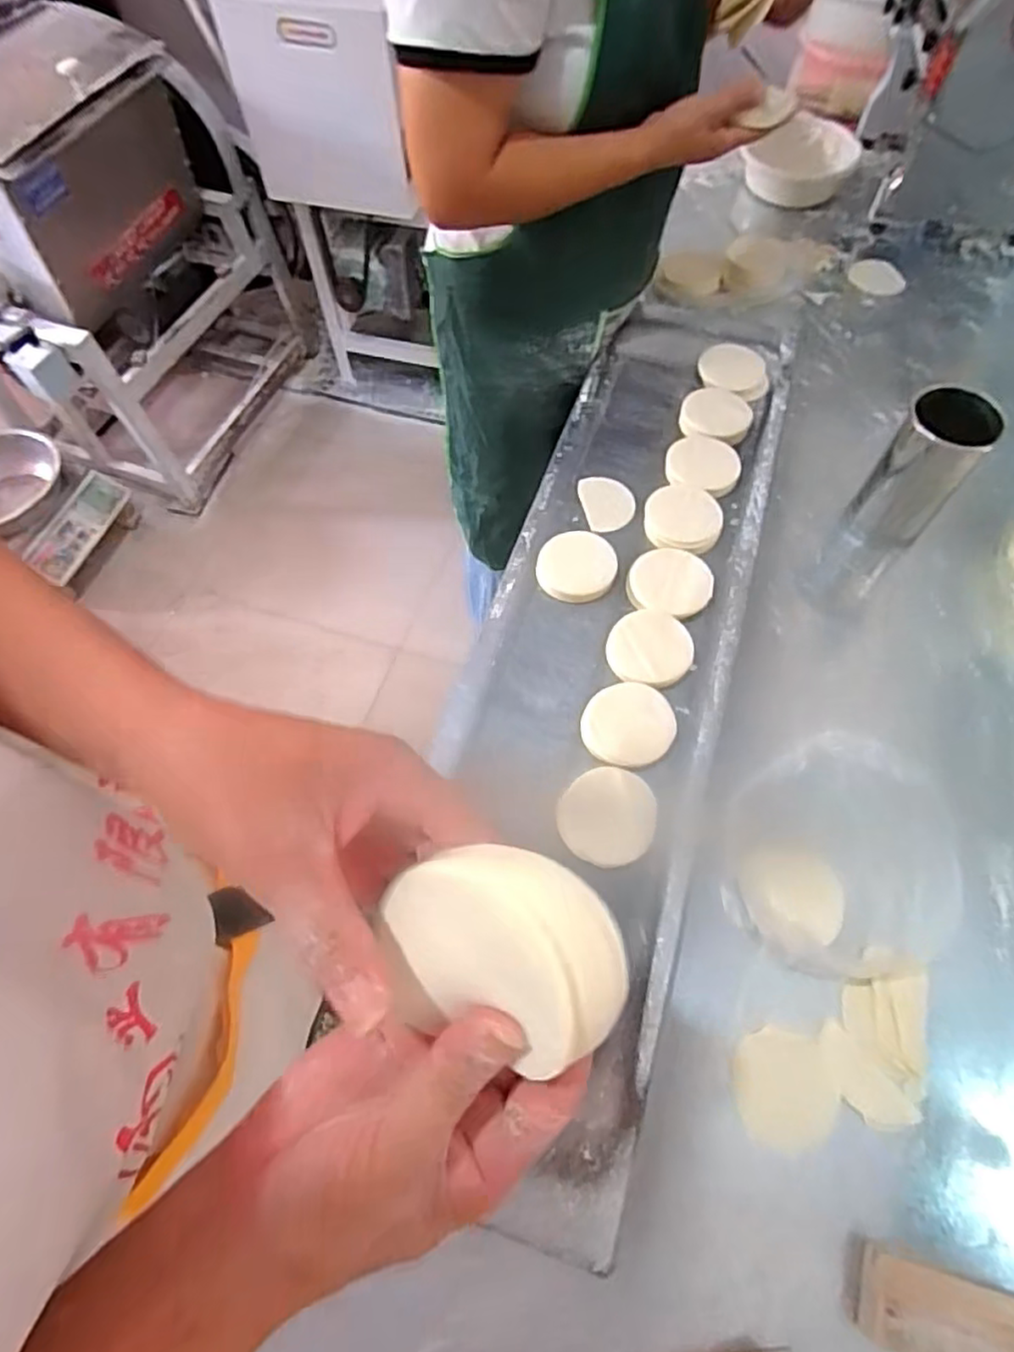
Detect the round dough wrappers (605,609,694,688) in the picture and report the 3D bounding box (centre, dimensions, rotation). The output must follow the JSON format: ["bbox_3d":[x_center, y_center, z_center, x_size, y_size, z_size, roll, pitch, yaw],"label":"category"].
[{"bbox_3d":[0.148,-0.028,0.678,0.090,0.015,0.080,-38,68,-17],"label":"round dough wrappers"}]

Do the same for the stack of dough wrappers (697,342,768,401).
[{"bbox_3d":[0.305,-0.409,0.880,0.097,0.014,0.092,32,68,17],"label":"stack of dough wrappers"}]

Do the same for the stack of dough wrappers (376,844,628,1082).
[{"bbox_3d":[-0.006,0.102,0.238,0.093,0.019,0.074,12,100,23],"label":"stack of dough wrappers"}]

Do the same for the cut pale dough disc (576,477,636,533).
[{"bbox_3d":[0.123,-0.209,0.793,0.062,0.013,0.090,-9,63,-4],"label":"cut pale dough disc"}]

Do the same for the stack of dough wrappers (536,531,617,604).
[{"bbox_3d":[0.080,-0.122,0.729,0.082,0.015,0.088,30,67,15],"label":"stack of dough wrappers"}]

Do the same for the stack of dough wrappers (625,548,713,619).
[{"bbox_3d":[0.178,-0.103,0.716,0.089,0.010,0.086,9,63,6],"label":"stack of dough wrappers"}]

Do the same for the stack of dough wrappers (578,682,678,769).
[{"bbox_3d":[0.119,0.047,0.640,0.089,0.015,0.079,-9,63,-4],"label":"stack of dough wrappers"}]

